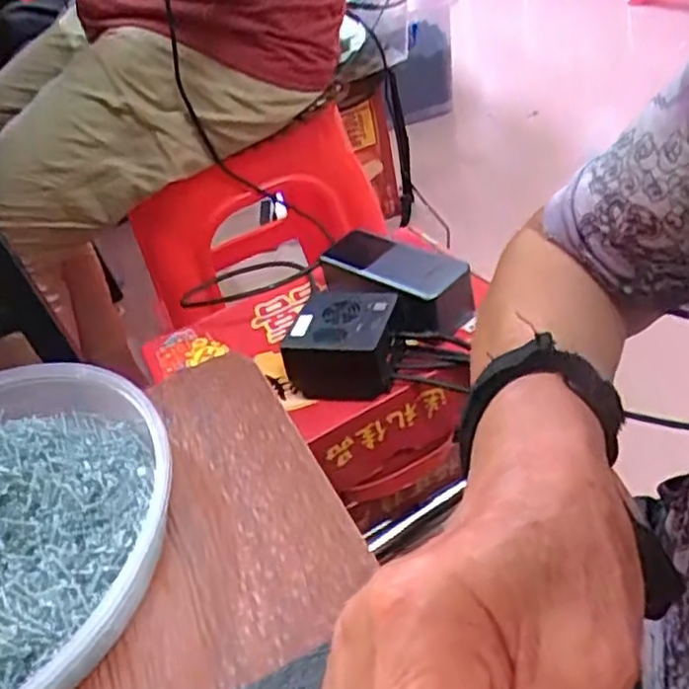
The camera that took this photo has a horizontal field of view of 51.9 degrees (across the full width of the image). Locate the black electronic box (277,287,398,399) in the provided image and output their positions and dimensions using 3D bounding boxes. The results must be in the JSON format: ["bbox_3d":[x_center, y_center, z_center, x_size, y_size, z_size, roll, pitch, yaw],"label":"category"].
[{"bbox_3d":[0.001,0.003,0.553,0.079,0.059,0.078,1,44,18],"label":"black electronic box"}]

